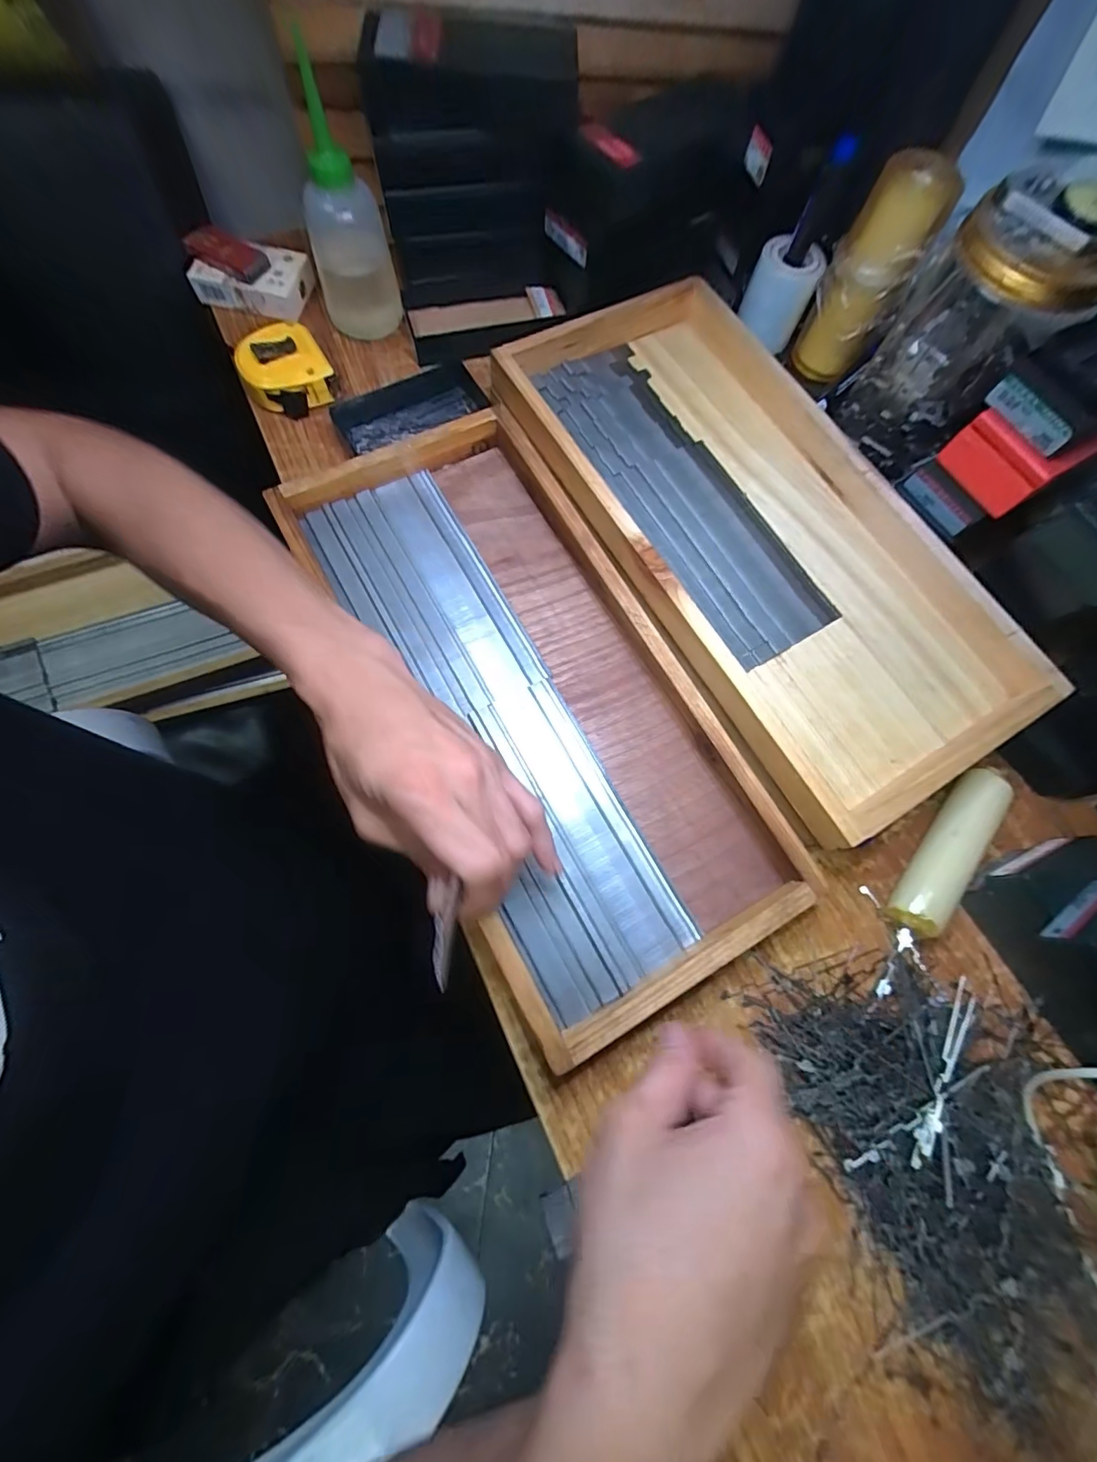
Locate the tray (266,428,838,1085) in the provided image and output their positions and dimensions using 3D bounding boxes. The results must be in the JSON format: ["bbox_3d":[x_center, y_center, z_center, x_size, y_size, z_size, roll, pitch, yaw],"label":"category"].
[{"bbox_3d":[-0.017,-0.032,0.360,0.194,0.045,0.427,-28,76,-6],"label":"tray"}]

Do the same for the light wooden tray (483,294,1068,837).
[{"bbox_3d":[0.152,-0.156,0.380,0.224,0.038,0.437,-28,77,-11],"label":"light wooden tray"}]

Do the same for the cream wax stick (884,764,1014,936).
[{"bbox_3d":[0.270,0.079,0.344,0.031,0.023,0.125,39,75,8],"label":"cream wax stick"}]

